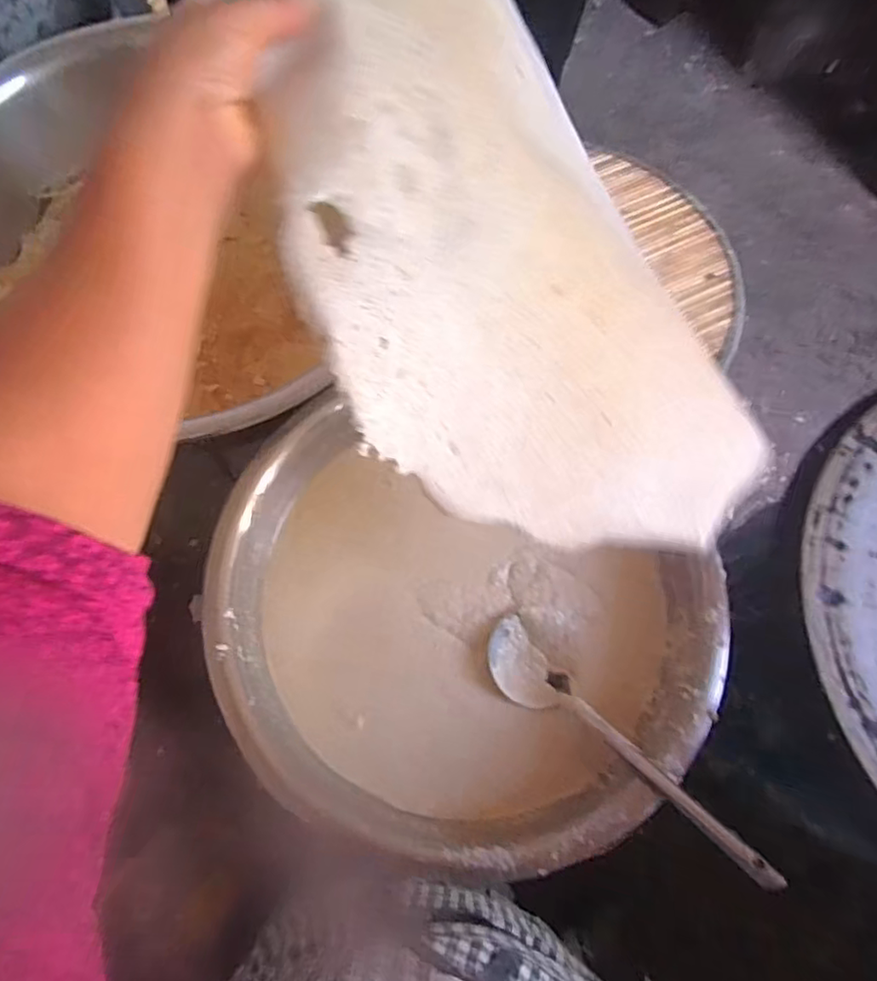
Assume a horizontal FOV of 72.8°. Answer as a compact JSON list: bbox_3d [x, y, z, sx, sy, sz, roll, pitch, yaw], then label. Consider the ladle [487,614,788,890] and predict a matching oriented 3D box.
[{"bbox_3d":[0.175,0.250,0.600,0.075,0.063,0.338,-44,43,-15],"label":"ladle"}]

